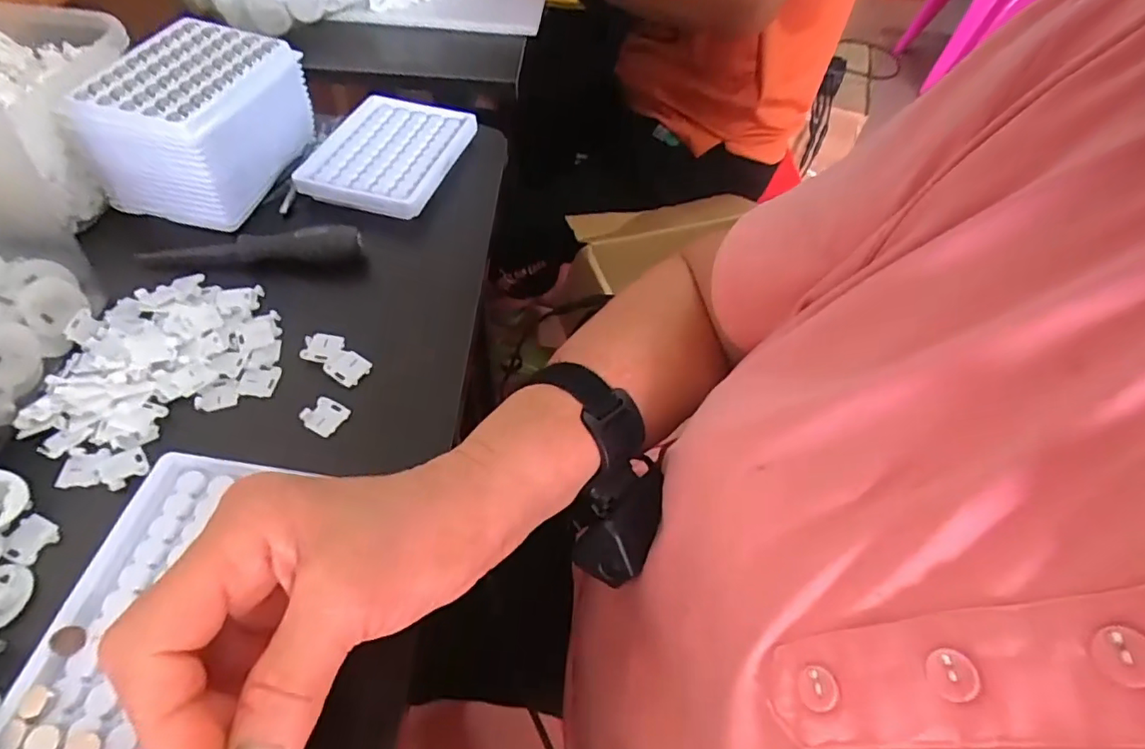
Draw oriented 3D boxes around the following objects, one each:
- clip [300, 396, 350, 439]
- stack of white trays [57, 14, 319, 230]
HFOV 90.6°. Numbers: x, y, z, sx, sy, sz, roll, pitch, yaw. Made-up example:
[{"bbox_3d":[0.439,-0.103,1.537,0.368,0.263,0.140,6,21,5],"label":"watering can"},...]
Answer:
[{"bbox_3d":[-0.138,0.023,0.316,0.022,0.004,0.021,27,56,16],"label":"clip"},{"bbox_3d":[-0.266,-0.182,0.410,0.097,0.084,0.121,10,53,3],"label":"stack of white trays"}]

